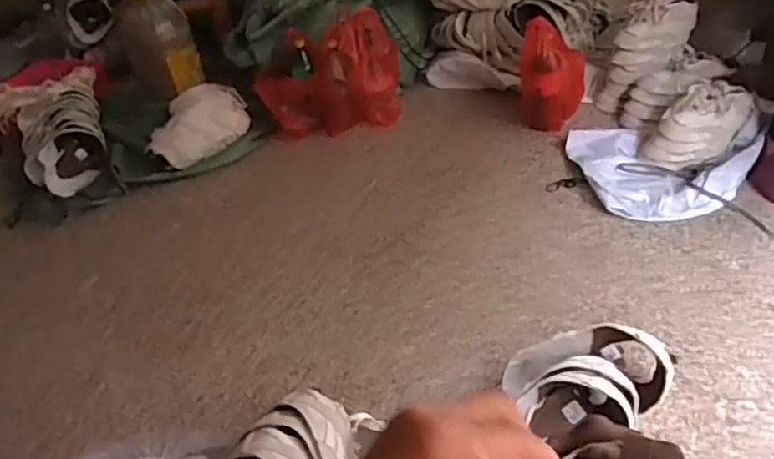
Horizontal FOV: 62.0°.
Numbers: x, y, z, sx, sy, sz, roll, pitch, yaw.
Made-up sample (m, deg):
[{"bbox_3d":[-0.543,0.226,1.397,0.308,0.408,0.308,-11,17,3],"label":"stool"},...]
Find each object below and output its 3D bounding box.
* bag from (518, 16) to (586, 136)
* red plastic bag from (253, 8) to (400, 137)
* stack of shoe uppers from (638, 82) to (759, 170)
[{"bbox_3d":[0.409,-0.377,1.596,0.152,0.251,0.108,5,39,15],"label":"bag"},{"bbox_3d":[-0.156,-0.405,1.723,0.374,0.253,0.198,-7,37,2],"label":"red plastic bag"},{"bbox_3d":[0.691,-0.235,1.443,0.183,0.138,0.186,28,49,37],"label":"stack of shoe uppers"}]

